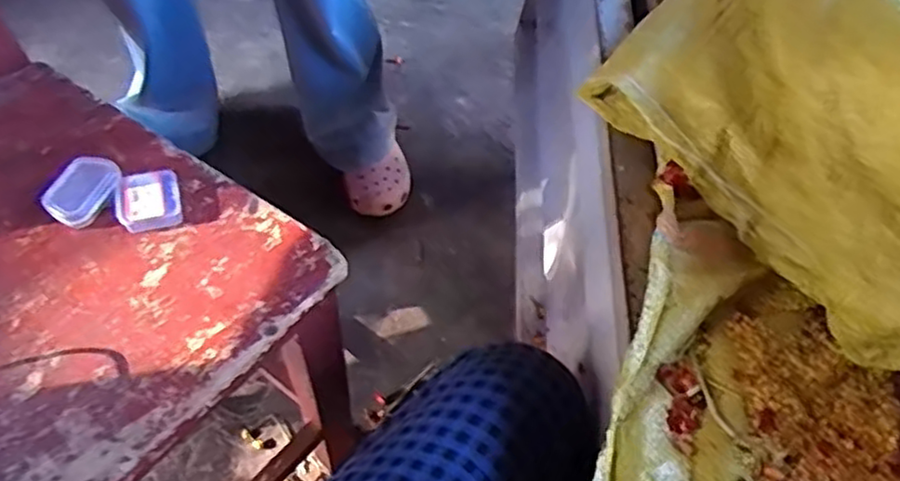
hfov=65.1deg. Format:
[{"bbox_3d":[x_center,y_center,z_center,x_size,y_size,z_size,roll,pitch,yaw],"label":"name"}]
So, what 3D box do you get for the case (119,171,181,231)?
[{"bbox_3d":[-0.237,-0.031,0.556,0.045,0.013,0.049,-13,59,-13],"label":"case"}]

